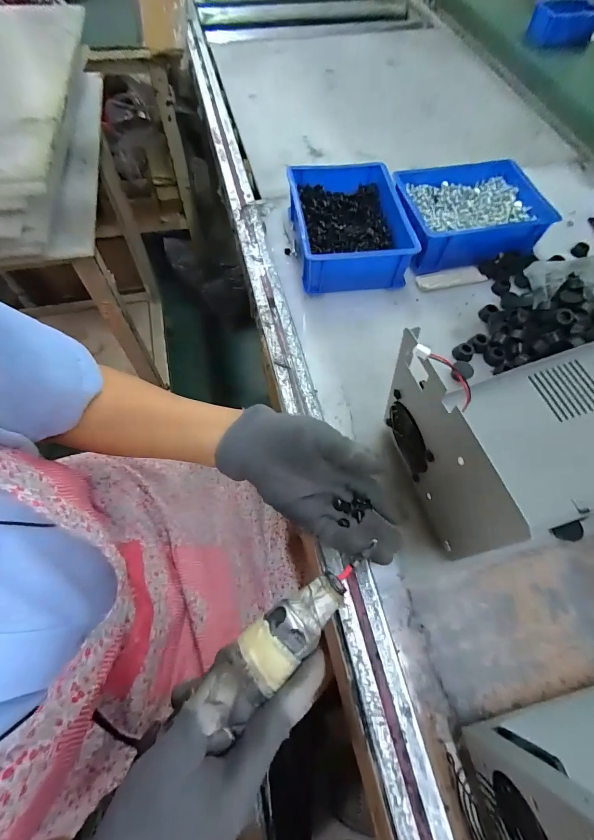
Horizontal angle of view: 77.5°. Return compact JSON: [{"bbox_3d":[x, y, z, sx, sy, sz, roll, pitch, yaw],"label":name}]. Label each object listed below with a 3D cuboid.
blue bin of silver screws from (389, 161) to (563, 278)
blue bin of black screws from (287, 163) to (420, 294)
[{"bbox_3d":[0.250,-0.299,0.545,0.199,0.065,0.152,-9,64,-6],"label":"blue bin of silver screws"},{"bbox_3d":[0.071,-0.276,0.525,0.147,0.065,0.204,-6,64,-5],"label":"blue bin of black screws"}]

